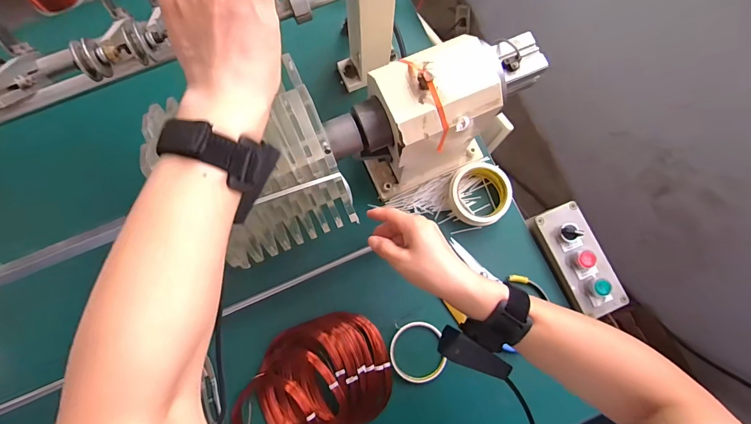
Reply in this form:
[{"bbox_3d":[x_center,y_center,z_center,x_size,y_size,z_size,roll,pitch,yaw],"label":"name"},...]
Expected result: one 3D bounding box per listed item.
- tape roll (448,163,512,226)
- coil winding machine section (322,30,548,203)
[{"bbox_3d":[0.165,-0.028,0.586,0.091,0.027,0.096,-15,80,-4],"label":"tape roll"},{"bbox_3d":[0.075,-0.119,0.511,0.271,0.206,0.110,-22,81,-5],"label":"coil winding machine section"}]

